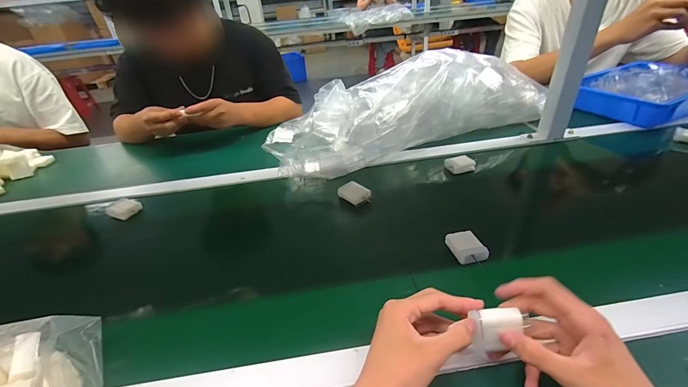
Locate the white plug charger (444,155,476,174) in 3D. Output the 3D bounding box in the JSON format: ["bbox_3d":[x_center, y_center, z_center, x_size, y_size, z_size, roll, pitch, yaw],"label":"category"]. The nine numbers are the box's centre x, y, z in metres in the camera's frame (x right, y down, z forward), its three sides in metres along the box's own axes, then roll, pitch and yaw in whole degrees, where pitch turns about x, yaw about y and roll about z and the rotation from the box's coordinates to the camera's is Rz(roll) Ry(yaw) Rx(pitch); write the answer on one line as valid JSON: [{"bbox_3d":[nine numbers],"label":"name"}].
[{"bbox_3d":[0.236,-0.059,0.647,0.056,0.023,0.030,-4,35,2],"label":"white plug charger"}]

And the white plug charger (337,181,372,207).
[{"bbox_3d":[0.023,-0.001,0.592,0.045,0.018,0.057,-29,41,-31],"label":"white plug charger"}]

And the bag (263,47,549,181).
[{"bbox_3d":[0.126,-0.243,0.813,0.646,0.149,0.351,-15,36,-13],"label":"bag"}]

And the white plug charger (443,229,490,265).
[{"bbox_3d":[0.177,0.076,0.459,0.043,0.016,0.053,-14,35,-12],"label":"white plug charger"}]

